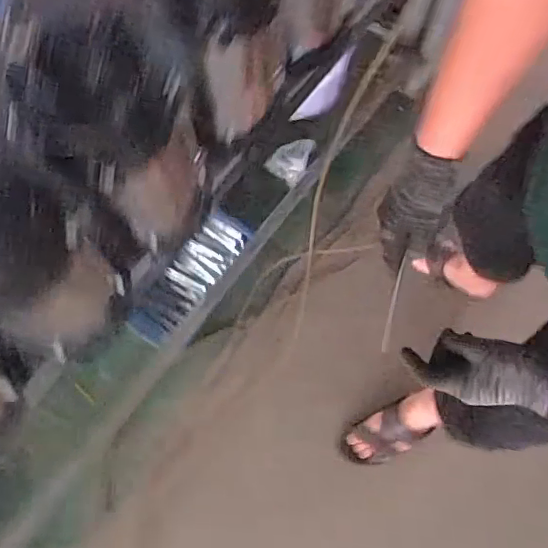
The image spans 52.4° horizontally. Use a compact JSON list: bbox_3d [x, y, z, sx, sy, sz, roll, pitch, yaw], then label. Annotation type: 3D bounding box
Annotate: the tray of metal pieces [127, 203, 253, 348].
[{"bbox_3d":[-0.199,0.001,1.347,0.115,0.055,0.365,34,77,8],"label":"tray of metal pieces"}]

